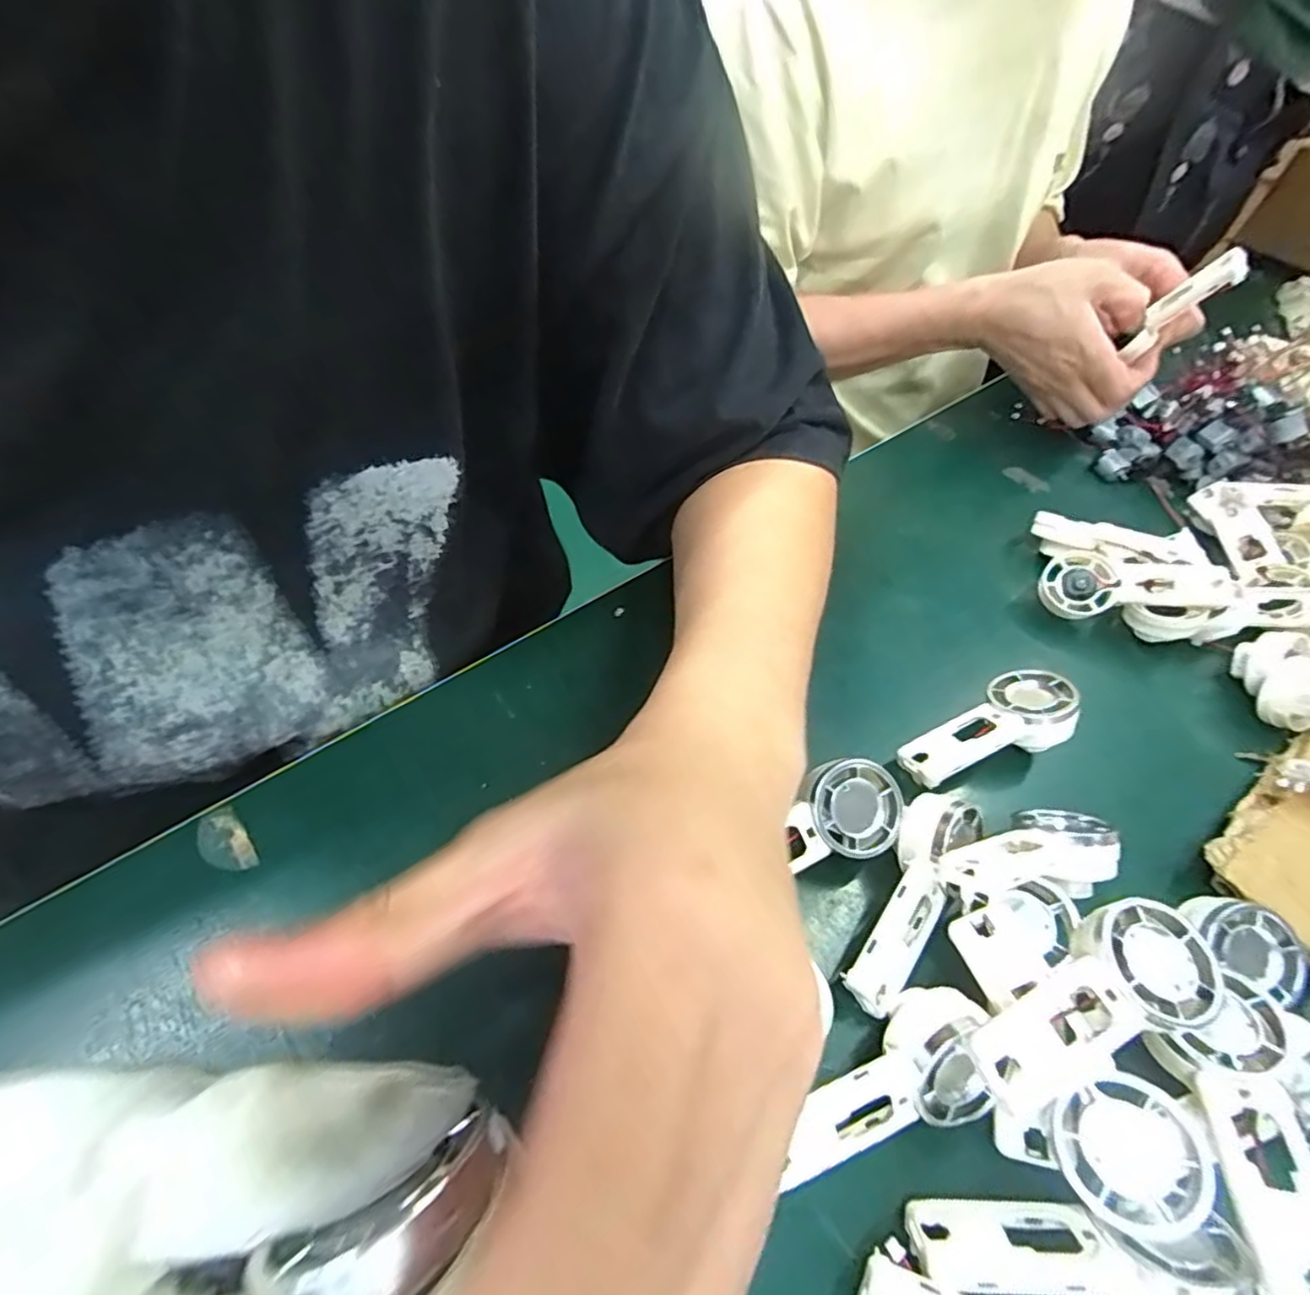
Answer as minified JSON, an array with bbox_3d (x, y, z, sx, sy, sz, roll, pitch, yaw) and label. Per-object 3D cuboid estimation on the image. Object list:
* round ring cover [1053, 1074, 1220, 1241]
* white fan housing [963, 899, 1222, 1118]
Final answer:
[{"bbox_3d":[0.141,0.150,0.192,0.037,0.004,0.037,-16,51,20],"label":"round ring cover"},{"bbox_3d":[0.144,0.118,0.213,0.086,0.013,0.036,-33,59,-5],"label":"white fan housing"}]

